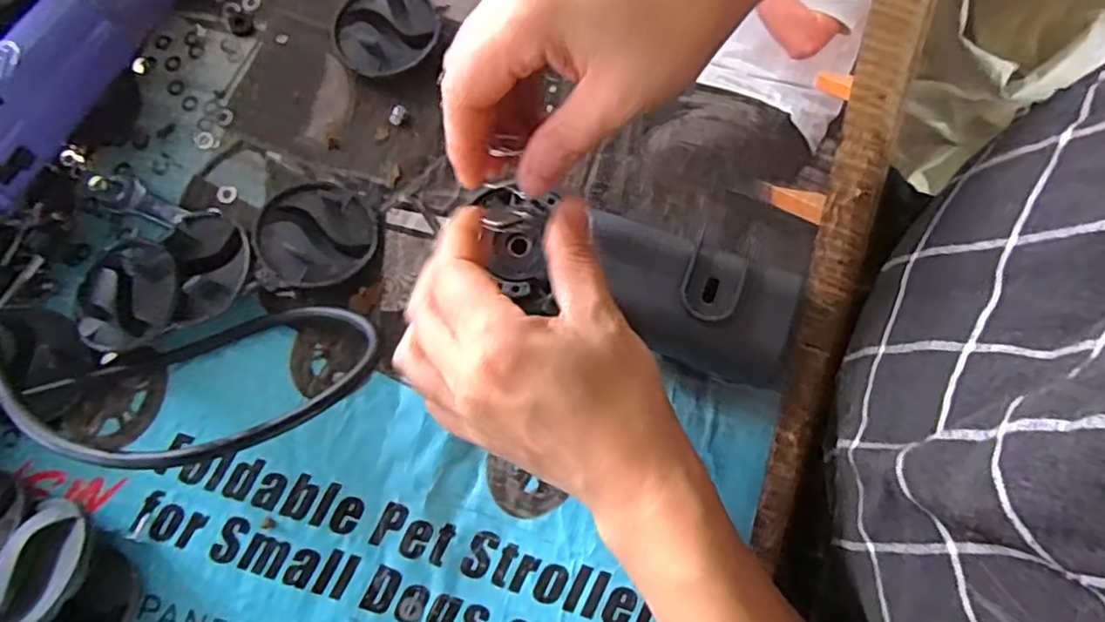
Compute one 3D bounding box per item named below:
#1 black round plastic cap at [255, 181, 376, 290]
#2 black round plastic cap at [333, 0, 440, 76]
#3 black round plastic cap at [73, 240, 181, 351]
[{"bbox_3d":[-0.118,-0.038,0.331,0.054,0.022,0.054,0,77,1],"label":"black round plastic cap"},{"bbox_3d":[-0.090,-0.153,0.359,0.053,0.017,0.055,0,77,1],"label":"black round plastic cap"},{"bbox_3d":[-0.210,-0.009,0.324,0.055,0.011,0.050,-1,79,8],"label":"black round plastic cap"}]

